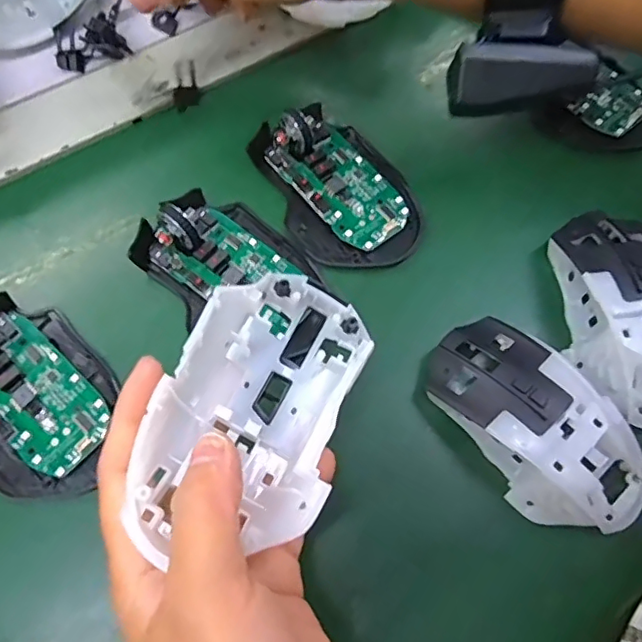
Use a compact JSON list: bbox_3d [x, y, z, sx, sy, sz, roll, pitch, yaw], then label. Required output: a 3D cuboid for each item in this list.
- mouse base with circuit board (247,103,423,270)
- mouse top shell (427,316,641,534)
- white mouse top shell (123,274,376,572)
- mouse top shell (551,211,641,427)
[{"bbox_3d":[0.012,-0.080,0.317,0.071,0.030,0.105,-27,71,-11],"label":"mouse base with circuit board"},{"bbox_3d":[0.103,0.048,0.265,0.062,0.037,0.112,-36,73,-14],"label":"mouse top shell"},{"bbox_3d":[-0.023,0.033,0.208,0.062,0.039,0.106,17,69,6],"label":"white mouse top shell"},{"bbox_3d":[0.158,-0.006,0.287,0.057,0.037,0.113,-5,68,-3],"label":"mouse top shell"}]

